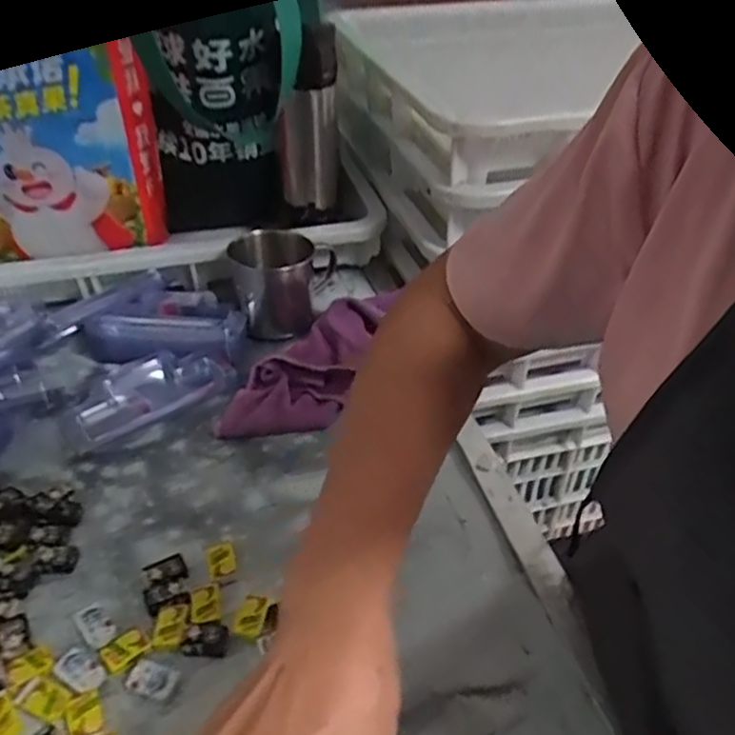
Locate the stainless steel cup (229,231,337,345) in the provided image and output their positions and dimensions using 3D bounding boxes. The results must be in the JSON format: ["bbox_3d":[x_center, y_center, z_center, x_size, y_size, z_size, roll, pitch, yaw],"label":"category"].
[{"bbox_3d":[-0.085,-0.089,0.654,0.095,0.081,0.098,-1,38,-4],"label":"stainless steel cup"}]

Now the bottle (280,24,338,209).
[{"bbox_3d":[-0.056,-0.227,0.627,0.055,0.175,0.046,-1,38,-4],"label":"bottle"}]

